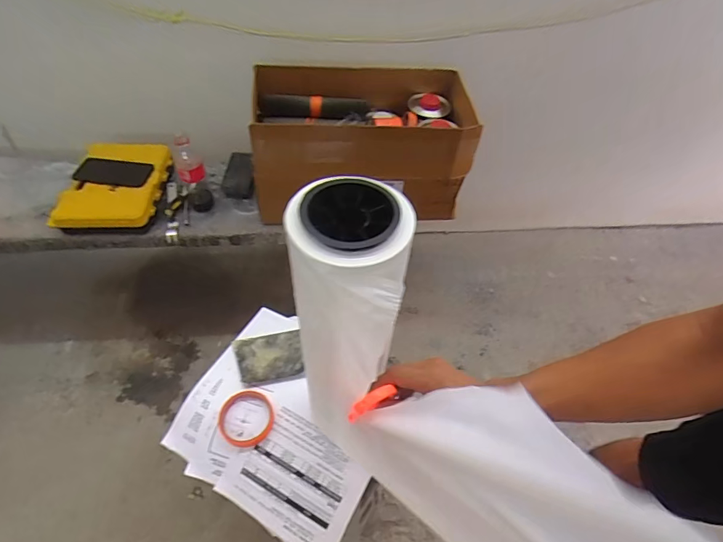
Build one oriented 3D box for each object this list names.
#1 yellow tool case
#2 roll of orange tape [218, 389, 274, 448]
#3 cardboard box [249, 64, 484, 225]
[{"bbox_3d":[-0.562,-0.197,0.946,0.203,0.072,0.245,-1,51,-4],"label":"yellow tool case"},{"bbox_3d":[-0.186,0.238,0.673,0.085,0.016,0.088,2,51,-2],"label":"roll of orange tape"},{"bbox_3d":[-0.006,-0.301,0.934,0.456,0.226,0.305,-2,51,-5],"label":"cardboard box"}]

